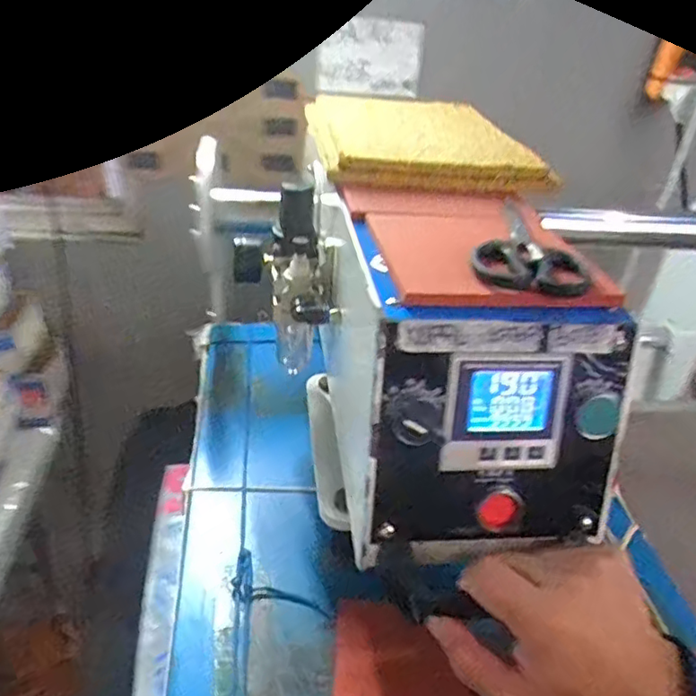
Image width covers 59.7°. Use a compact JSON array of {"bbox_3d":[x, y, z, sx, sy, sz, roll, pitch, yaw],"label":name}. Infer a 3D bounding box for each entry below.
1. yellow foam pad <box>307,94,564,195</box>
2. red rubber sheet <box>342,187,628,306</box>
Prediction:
[{"bbox_3d":[0.062,-0.206,0.591,0.185,0.027,0.243,0,32,-9],"label":"yellow foam pad"},{"bbox_3d":[0.079,-0.077,0.418,0.137,0.016,0.197,-4,31,-6],"label":"red rubber sheet"}]

